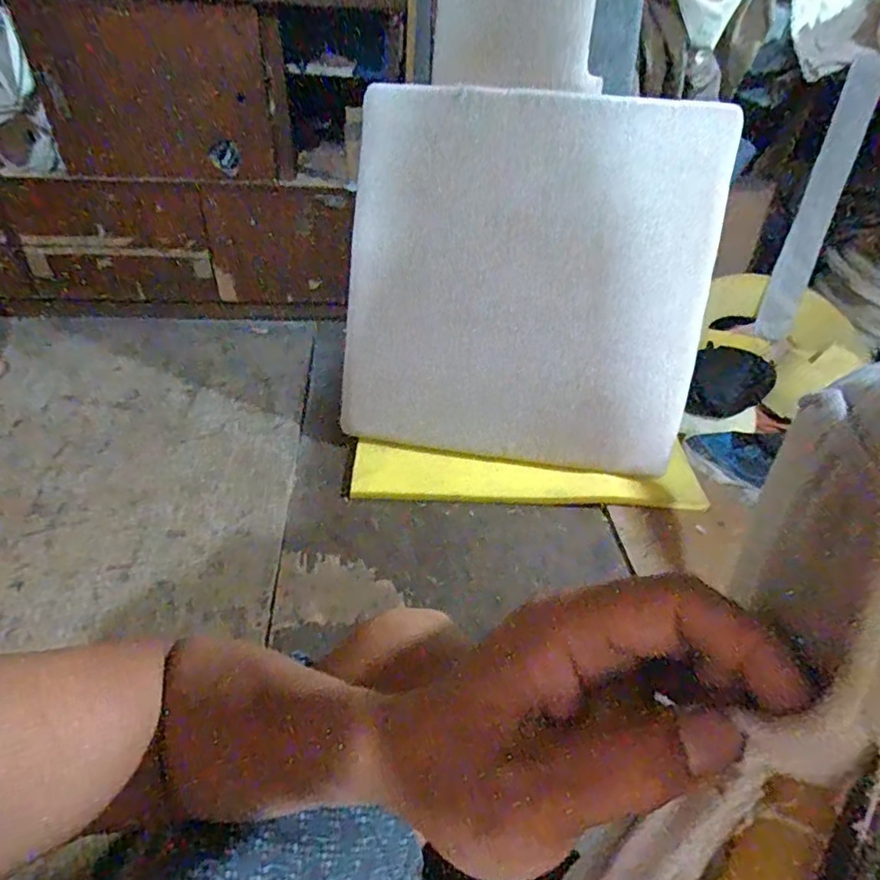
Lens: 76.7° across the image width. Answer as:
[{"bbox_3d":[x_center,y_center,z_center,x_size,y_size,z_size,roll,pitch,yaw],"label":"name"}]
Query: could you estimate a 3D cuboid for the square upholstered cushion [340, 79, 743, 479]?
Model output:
[{"bbox_3d":[0.161,-0.293,1.116,0.693,0.713,0.074,6,19,5],"label":"square upholstered cushion"}]

